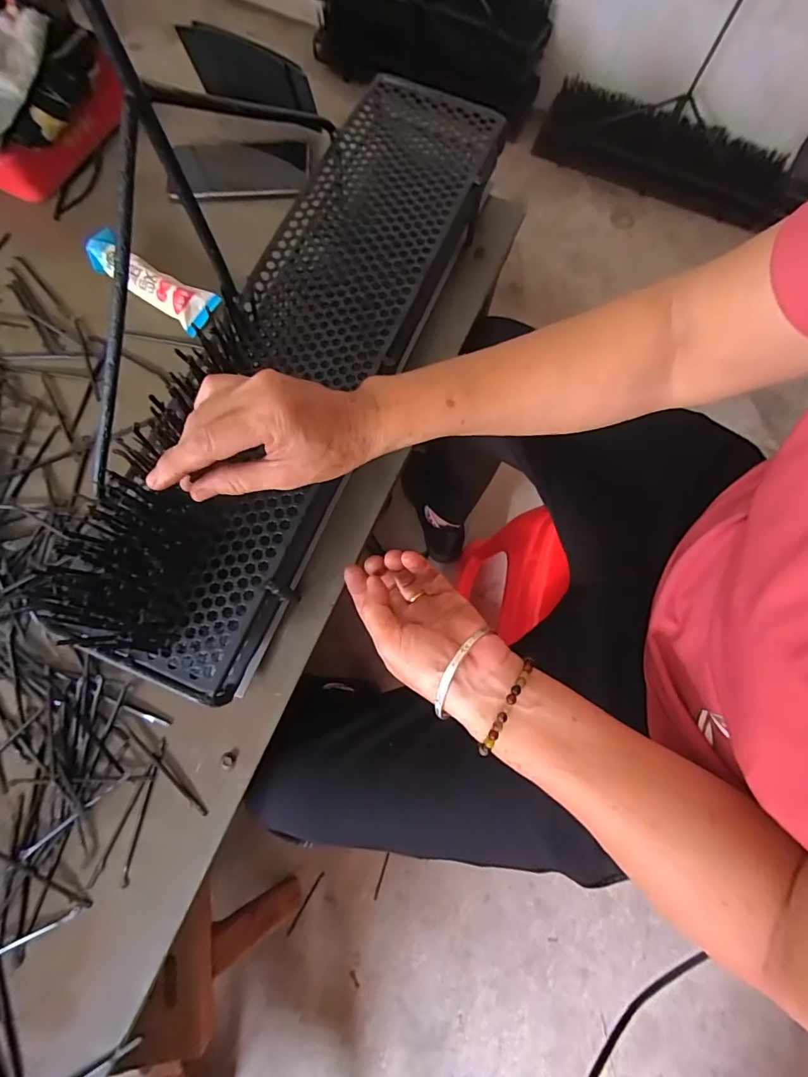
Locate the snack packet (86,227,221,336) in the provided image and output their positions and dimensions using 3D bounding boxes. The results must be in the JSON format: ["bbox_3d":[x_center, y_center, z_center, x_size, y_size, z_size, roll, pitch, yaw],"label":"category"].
[{"bbox_3d":[-0.257,-0.261,0.486,0.143,0.039,0.043,31,76,7],"label":"snack packet"}]

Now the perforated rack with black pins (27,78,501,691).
[{"bbox_3d":[-0.084,-0.181,0.424,0.168,0.055,0.620,21,77,4],"label":"perforated rack with black pins"}]

